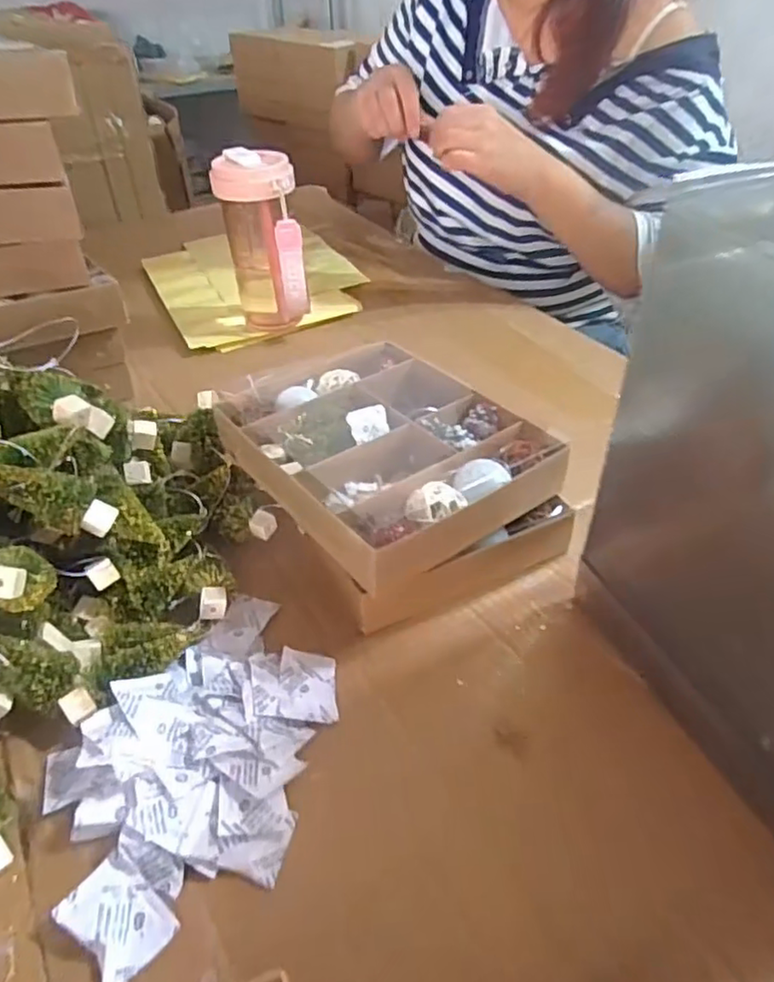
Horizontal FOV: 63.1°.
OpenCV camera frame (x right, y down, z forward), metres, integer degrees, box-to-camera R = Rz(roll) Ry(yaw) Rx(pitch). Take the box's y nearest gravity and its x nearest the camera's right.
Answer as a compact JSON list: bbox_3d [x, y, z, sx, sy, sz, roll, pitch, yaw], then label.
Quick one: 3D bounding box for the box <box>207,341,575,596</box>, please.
[{"bbox_3d":[-0.004,-0.033,0.454,0.175,0.043,0.234,-24,47,-25],"label":"box"}]

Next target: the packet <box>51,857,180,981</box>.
[{"bbox_3d":[-0.122,0.193,0.285,0.048,0.013,0.033,31,50,29],"label":"packet"}]

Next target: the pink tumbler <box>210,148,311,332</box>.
[{"bbox_3d":[-0.134,-0.265,0.684,0.080,0.174,0.072,-9,43,-11],"label":"pink tumbler"}]

